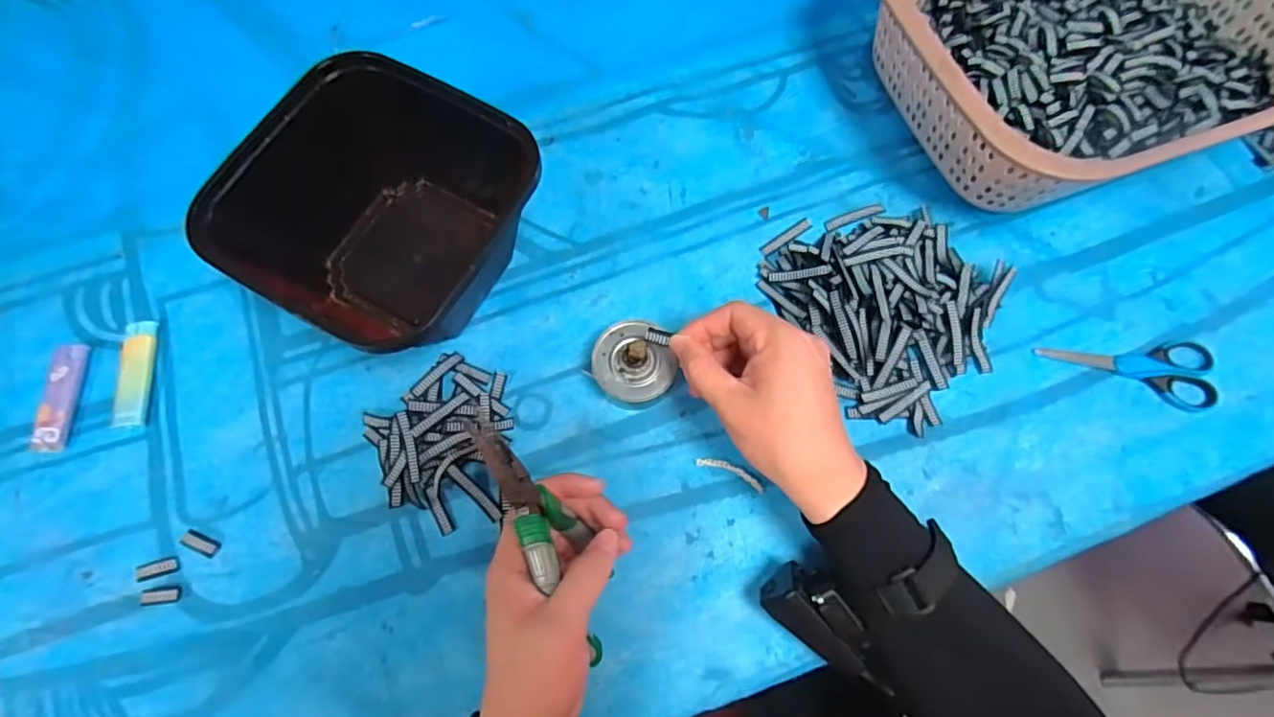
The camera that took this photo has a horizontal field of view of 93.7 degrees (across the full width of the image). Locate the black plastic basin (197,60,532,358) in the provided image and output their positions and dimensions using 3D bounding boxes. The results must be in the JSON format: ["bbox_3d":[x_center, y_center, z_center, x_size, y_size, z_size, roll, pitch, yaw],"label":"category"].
[{"bbox_3d":[-0.180,-0.100,0.424,0.150,0.109,0.178,32,75,11],"label":"black plastic basin"}]

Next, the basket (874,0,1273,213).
[{"bbox_3d":[0.356,-0.259,0.471,0.339,0.102,0.247,-18,72,-5],"label":"basket"}]

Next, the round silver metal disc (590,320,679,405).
[{"bbox_3d":[-0.002,0.003,0.428,0.059,0.042,0.056,41,77,13],"label":"round silver metal disc"}]

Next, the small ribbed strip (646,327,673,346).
[{"bbox_3d":[0.014,-0.015,0.405,0.016,0.006,0.008,19,73,7],"label":"small ribbed strip"}]

